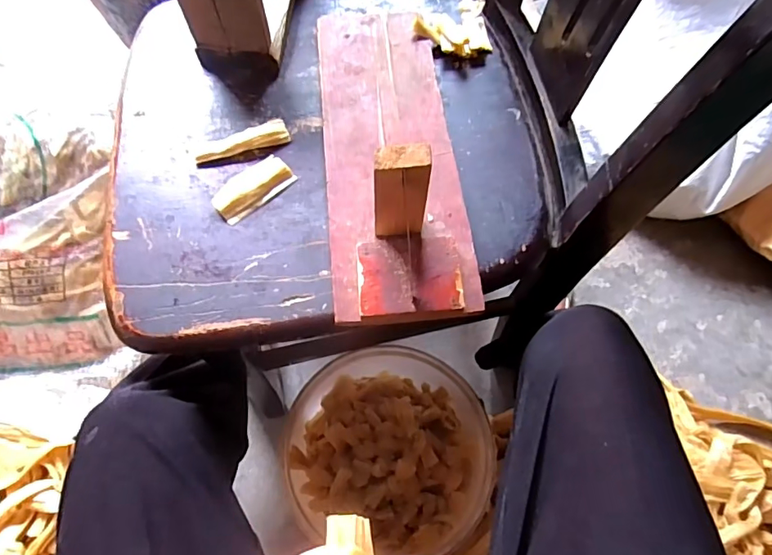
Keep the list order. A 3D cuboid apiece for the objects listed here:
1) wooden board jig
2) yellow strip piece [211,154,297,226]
[{"bbox_3d":[0.002,-0.145,0.421,0.120,0.100,0.358,-5,67,-2],"label":"wooden board jig"},{"bbox_3d":[-0.122,-0.083,0.446,0.073,0.011,0.038,-39,72,-16],"label":"yellow strip piece"}]

